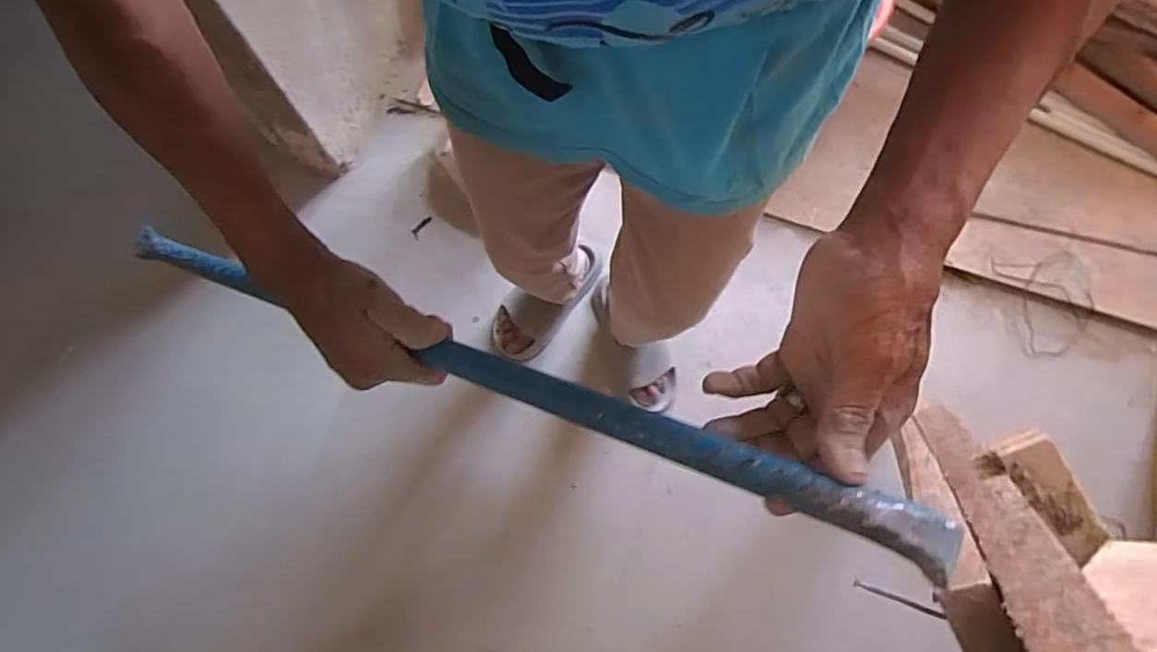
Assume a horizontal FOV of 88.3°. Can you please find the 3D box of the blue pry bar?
[{"bbox_3d":[-0.128,0.005,0.424,0.704,0.017,0.029,17,75,29],"label":"blue pry bar"}]

